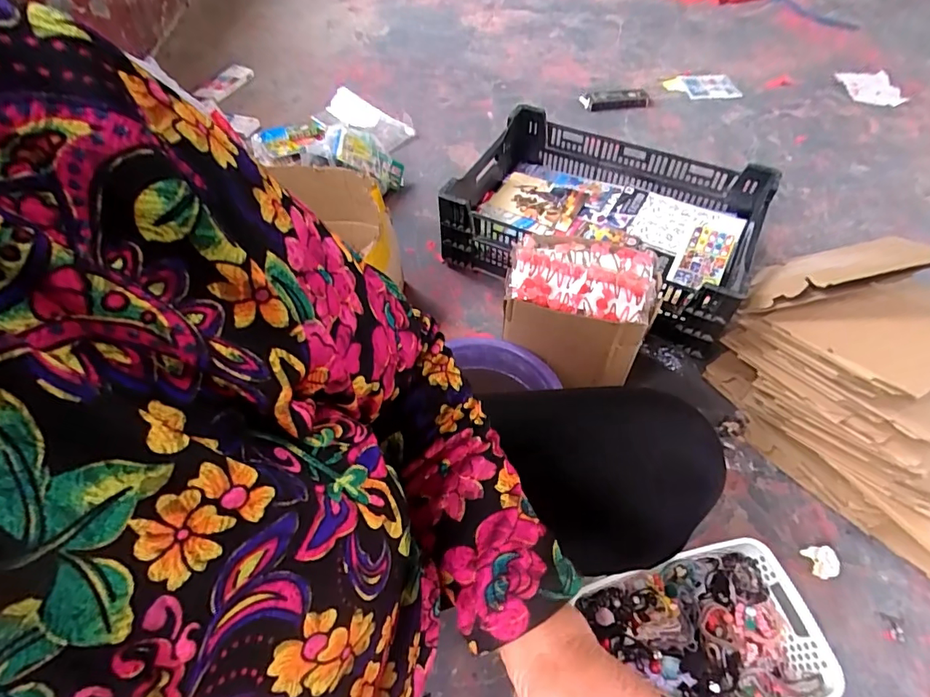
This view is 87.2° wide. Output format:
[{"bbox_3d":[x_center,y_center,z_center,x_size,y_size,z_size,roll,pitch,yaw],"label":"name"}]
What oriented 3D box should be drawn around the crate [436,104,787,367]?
[{"bbox_3d":[0.290,-0.276,1.071,0.629,0.190,0.401,28,58,19],"label":"crate"}]

